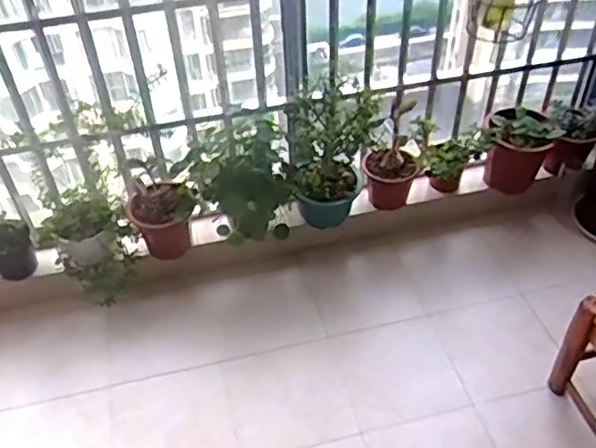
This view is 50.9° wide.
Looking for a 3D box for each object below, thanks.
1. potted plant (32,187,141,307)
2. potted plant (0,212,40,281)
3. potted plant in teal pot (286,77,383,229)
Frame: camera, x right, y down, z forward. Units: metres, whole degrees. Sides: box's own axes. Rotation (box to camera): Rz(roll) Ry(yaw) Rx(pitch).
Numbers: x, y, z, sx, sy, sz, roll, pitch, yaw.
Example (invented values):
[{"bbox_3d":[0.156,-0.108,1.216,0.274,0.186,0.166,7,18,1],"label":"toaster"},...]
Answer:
[{"bbox_3d":[-0.593,0.066,1.790,0.258,0.251,0.210,32,53,30],"label":"potted plant"},{"bbox_3d":[-0.817,0.067,1.775,0.129,0.154,0.132,-1,44,1],"label":"potted plant"},{"bbox_3d":[0.098,-0.181,1.787,0.254,0.359,0.226,3,44,5],"label":"potted plant in teal pot"}]

